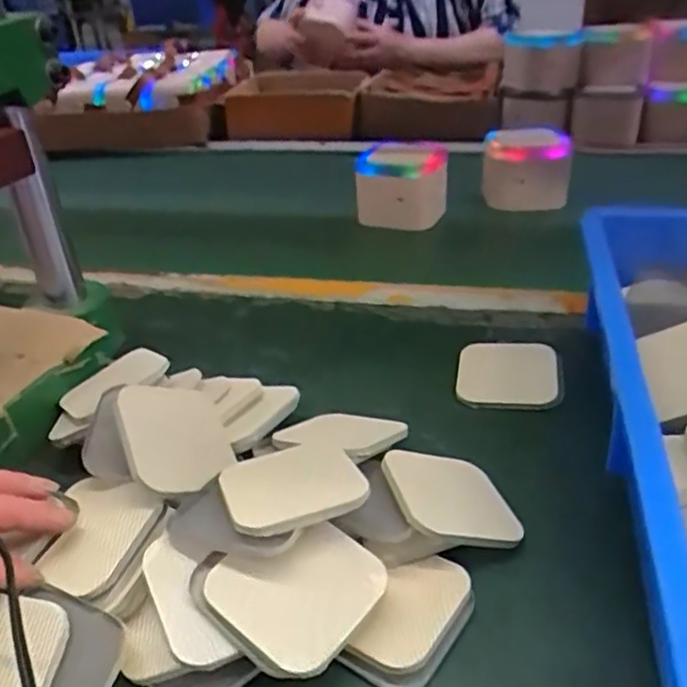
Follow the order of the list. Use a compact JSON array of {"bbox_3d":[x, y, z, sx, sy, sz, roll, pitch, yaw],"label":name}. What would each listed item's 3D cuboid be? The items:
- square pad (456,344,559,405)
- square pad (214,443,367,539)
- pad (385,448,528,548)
[{"bbox_3d":[0.111,0.020,0.457,0.064,0.013,0.062,3,34,13],"label":"square pad"},{"bbox_3d":[-0.026,0.069,0.332,0.065,0.007,0.072,-10,16,-17],"label":"square pad"},{"bbox_3d":[0.054,0.078,0.348,0.061,0.008,0.065,8,24,-20],"label":"pad"}]

